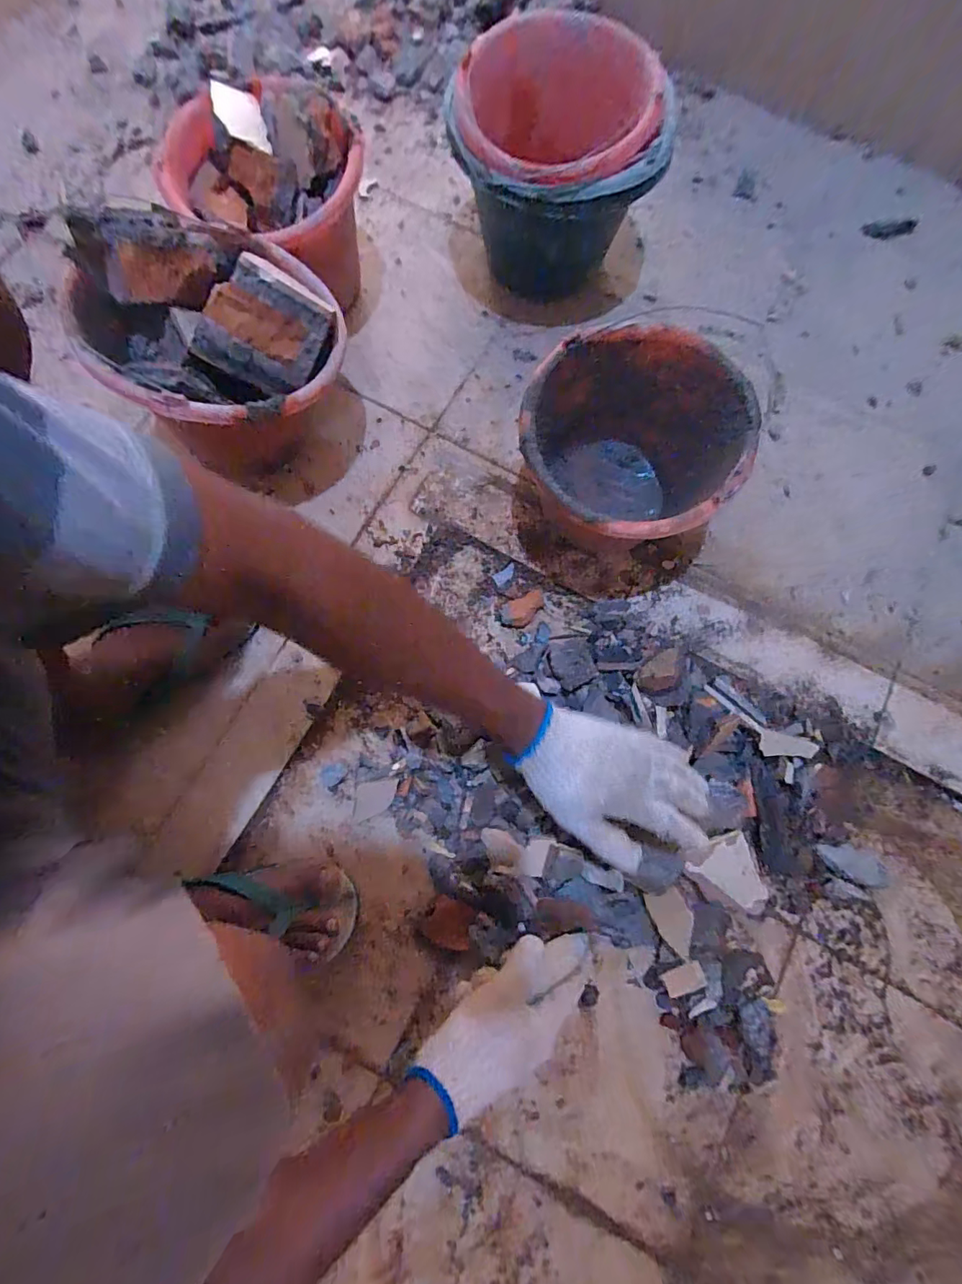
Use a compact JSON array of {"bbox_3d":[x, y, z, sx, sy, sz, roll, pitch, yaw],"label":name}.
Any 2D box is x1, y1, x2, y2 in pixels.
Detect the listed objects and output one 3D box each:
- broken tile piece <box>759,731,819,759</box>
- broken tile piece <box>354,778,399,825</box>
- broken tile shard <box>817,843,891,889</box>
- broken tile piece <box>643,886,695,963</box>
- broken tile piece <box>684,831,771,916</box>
[{"bbox_3d":[0.352,0.119,0.569,0.077,0.007,0.026,9,76,-15],"label":"broken tile piece"},{"bbox_3d":[-0.121,0.181,0.570,0.054,0.015,0.042,-9,77,-3],"label":"broken tile piece"},{"bbox_3d":[0.419,0.250,0.562,0.090,0.014,0.037,25,78,5],"label":"broken tile shard"},{"bbox_3d":[0.199,0.289,0.514,0.041,0.006,0.060,-16,53,-3],"label":"broken tile piece"},{"bbox_3d":[0.272,0.257,0.546,0.071,0.020,0.082,-32,79,-8],"label":"broken tile piece"}]

